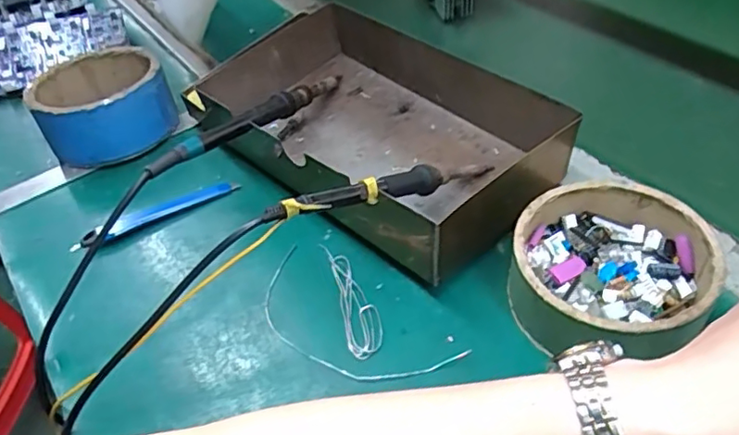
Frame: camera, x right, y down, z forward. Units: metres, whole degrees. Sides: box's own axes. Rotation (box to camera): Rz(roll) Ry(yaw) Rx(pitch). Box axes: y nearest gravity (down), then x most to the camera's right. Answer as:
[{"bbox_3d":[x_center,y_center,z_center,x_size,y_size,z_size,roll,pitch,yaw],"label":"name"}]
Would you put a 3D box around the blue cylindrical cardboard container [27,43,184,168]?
[{"bbox_3d":[-0.252,-0.109,0.571,0.117,0.060,0.119,-4,46,4],"label":"blue cylindrical cardboard container"}]

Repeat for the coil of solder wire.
[{"bbox_3d":[-0.017,0.070,0.407,0.155,0.004,0.075,33,58,33],"label":"coil of solder wire"}]

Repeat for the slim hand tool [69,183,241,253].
[{"bbox_3d":[-0.176,-0.003,0.495,0.137,0.016,0.013,-25,48,-17],"label":"slim hand tool"}]

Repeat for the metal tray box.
[{"bbox_3d":[0.004,-0.082,0.504,0.175,0.085,0.298,-36,52,-25],"label":"metal tray box"}]

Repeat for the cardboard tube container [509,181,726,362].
[{"bbox_3d":[0.153,0.036,0.387,0.116,0.051,0.114,-7,45,1],"label":"cardboard tube container"}]

